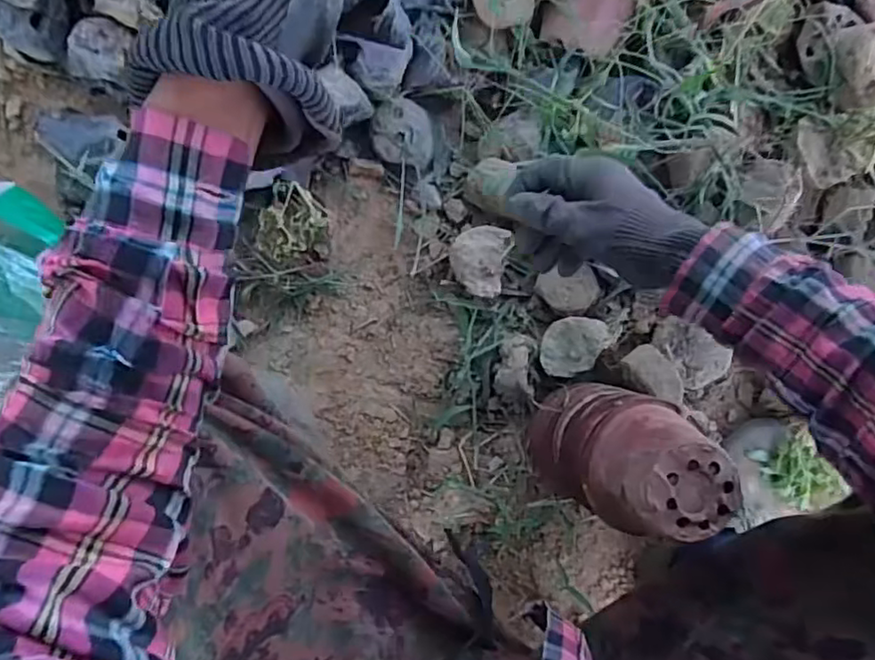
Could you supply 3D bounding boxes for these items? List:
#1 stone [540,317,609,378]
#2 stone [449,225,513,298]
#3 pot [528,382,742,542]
[{"bbox_3d":[0.130,0.017,0.607,0.056,0.031,0.057,1,86,-7],"label":"stone"},{"bbox_3d":[0.039,-0.070,0.616,0.053,0.037,0.068,12,84,-6],"label":"stone"},{"bbox_3d":[0.151,0.103,0.529,0.088,0.202,0.104,-3,86,-7],"label":"pot"}]

